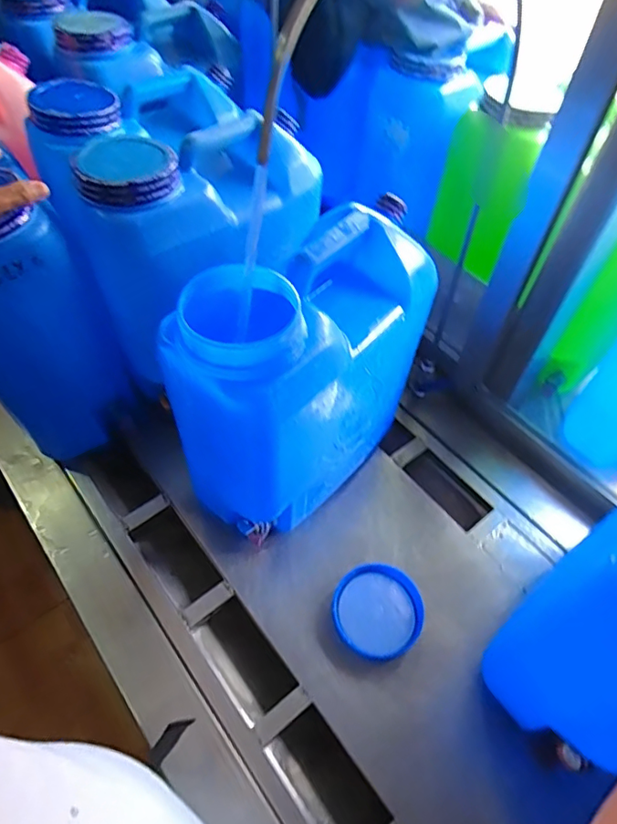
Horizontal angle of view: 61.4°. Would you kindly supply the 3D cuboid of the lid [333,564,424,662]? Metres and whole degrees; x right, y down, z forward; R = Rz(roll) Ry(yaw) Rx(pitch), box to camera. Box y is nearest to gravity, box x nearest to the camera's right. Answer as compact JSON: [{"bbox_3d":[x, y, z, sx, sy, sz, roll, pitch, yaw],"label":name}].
[{"bbox_3d":[0.094,0.272,0.713,0.119,0.028,0.118,1,54,-2],"label":"lid"}]

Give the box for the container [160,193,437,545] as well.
[{"bbox_3d":[-0.004,-0.041,0.647,0.311,0.337,0.165,-37,64,-25],"label":"container"}]

